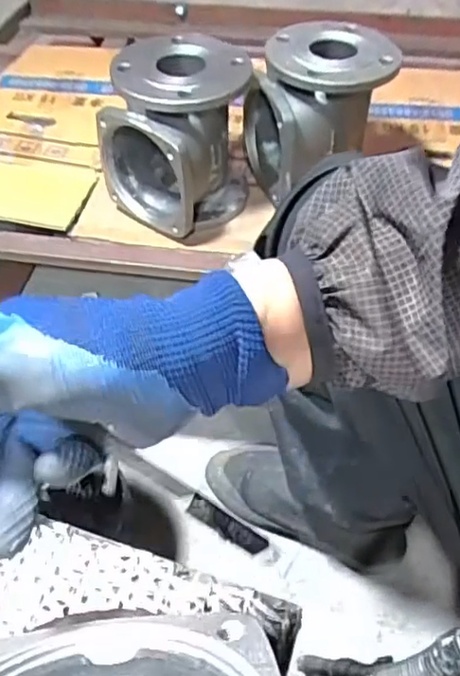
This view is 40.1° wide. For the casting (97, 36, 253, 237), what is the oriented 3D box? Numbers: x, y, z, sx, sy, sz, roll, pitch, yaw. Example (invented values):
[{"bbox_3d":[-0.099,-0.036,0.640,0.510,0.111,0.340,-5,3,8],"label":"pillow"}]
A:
[{"bbox_3d":[-0.067,-0.266,0.851,0.156,0.201,0.166,28,54,22],"label":"casting"}]

